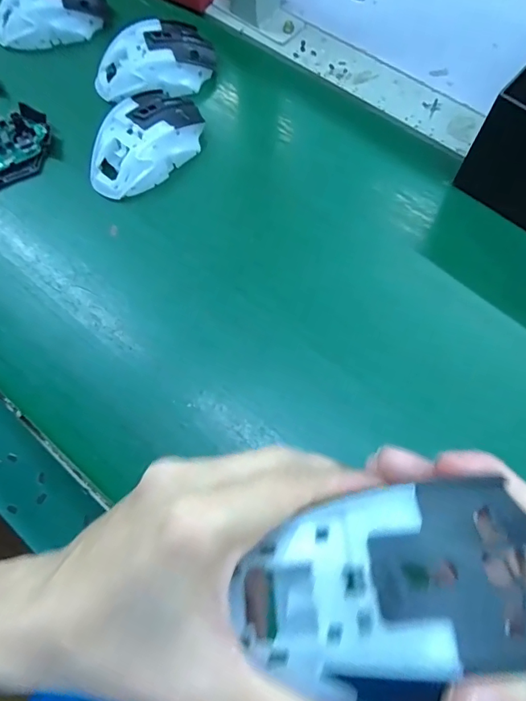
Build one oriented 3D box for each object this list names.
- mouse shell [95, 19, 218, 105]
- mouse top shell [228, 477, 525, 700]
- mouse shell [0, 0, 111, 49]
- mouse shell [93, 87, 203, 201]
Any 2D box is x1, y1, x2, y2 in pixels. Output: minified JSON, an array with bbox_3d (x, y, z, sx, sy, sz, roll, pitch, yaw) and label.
[{"bbox_3d":[-0.102,-0.272,0.426,0.112,0.031,0.065,-21,72,-7],"label":"mouse shell"},{"bbox_3d":[0.043,0.076,0.149,0.103,0.026,0.057,-3,71,-1],"label":"mouse top shell"},{"bbox_3d":[-0.216,-0.344,0.451,0.111,0.032,0.056,-29,73,-9],"label":"mouse shell"},{"bbox_3d":[-0.102,-0.183,0.394,0.062,0.037,0.113,35,74,11],"label":"mouse shell"}]

